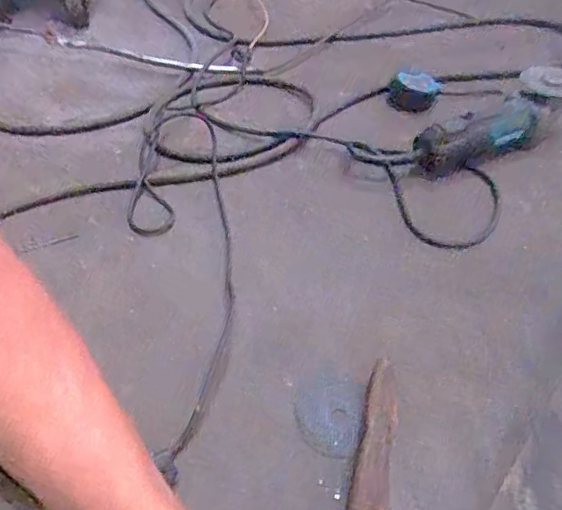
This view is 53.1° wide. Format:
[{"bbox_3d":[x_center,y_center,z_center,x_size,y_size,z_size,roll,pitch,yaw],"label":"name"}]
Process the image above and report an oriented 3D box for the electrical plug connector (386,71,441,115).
[{"bbox_3d":[0.233,-0.284,0.994,0.089,0.044,0.073,13,47,14],"label":"electrical plug connector"}]

